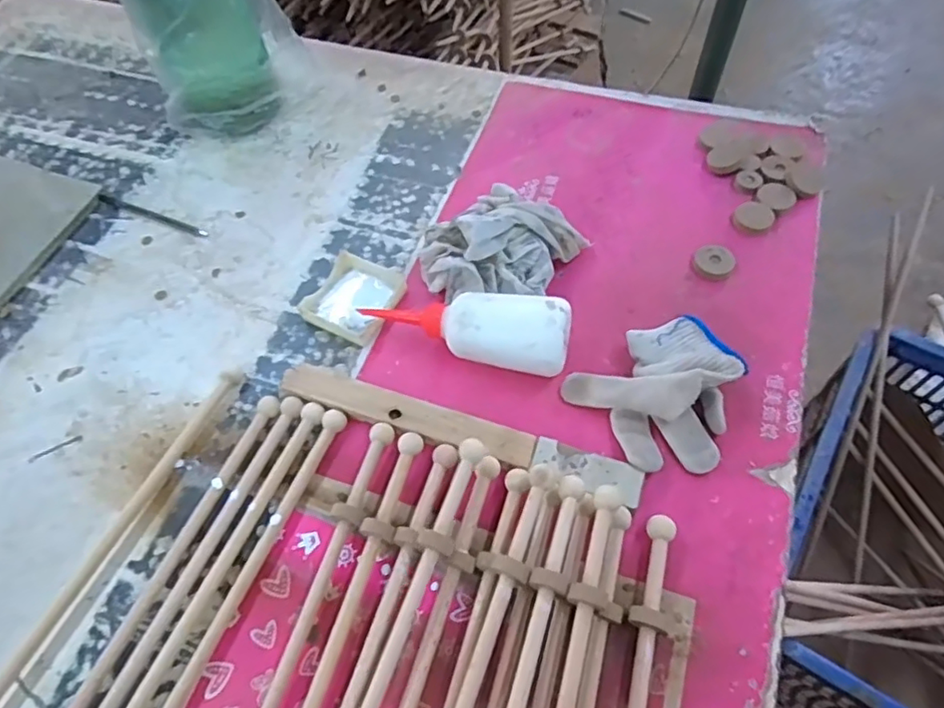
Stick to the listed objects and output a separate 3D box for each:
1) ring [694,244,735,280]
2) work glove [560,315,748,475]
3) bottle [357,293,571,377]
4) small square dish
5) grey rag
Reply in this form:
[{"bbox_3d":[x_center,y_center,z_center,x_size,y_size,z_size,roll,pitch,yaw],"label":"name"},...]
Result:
[{"bbox_3d":[0.221,-0.085,0.564,0.035,0.012,0.036,-1,57,2],"label":"ring"},{"bbox_3d":[0.153,0.028,0.477,0.114,0.047,0.116,-1,57,2],"label":"work glove"},{"bbox_3d":[-0.006,-0.022,0.518,0.180,0.052,0.055,9,57,23],"label":"bottle"},{"bbox_3d":[-0.106,-0.053,0.563,0.072,0.014,0.082,23,61,16],"label":"small square dish"},{"bbox_3d":[0.026,-0.098,0.554,0.110,0.060,0.128,37,66,23],"label":"grey rag"}]

